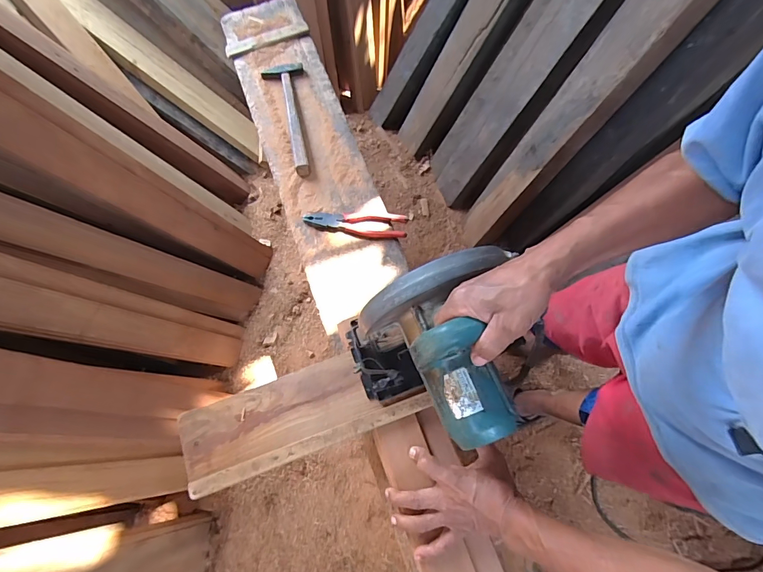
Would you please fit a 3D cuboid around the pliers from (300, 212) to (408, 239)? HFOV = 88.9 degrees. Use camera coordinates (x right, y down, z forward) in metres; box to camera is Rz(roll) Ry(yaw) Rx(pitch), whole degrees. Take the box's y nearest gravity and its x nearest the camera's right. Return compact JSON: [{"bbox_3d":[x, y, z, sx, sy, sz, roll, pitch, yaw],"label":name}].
[{"bbox_3d":[-0.049,-0.118,0.722,0.190,0.017,0.046,6,71,0],"label":"pliers"}]

